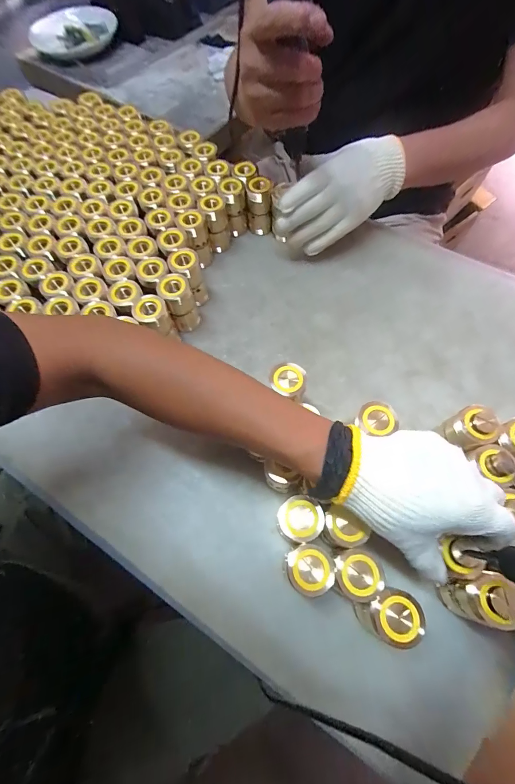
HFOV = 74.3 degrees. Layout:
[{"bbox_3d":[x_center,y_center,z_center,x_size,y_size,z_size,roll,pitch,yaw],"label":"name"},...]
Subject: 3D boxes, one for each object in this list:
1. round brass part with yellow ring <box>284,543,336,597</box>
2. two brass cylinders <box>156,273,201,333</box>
[{"bbox_3d":[0.045,0.153,0.293,0.041,0.010,0.040,-1,67,3],"label":"round brass part with yellow ring"},{"bbox_3d":[-0.098,-0.111,0.437,0.037,0.070,0.044,-19,67,-5],"label":"two brass cylinders"}]

